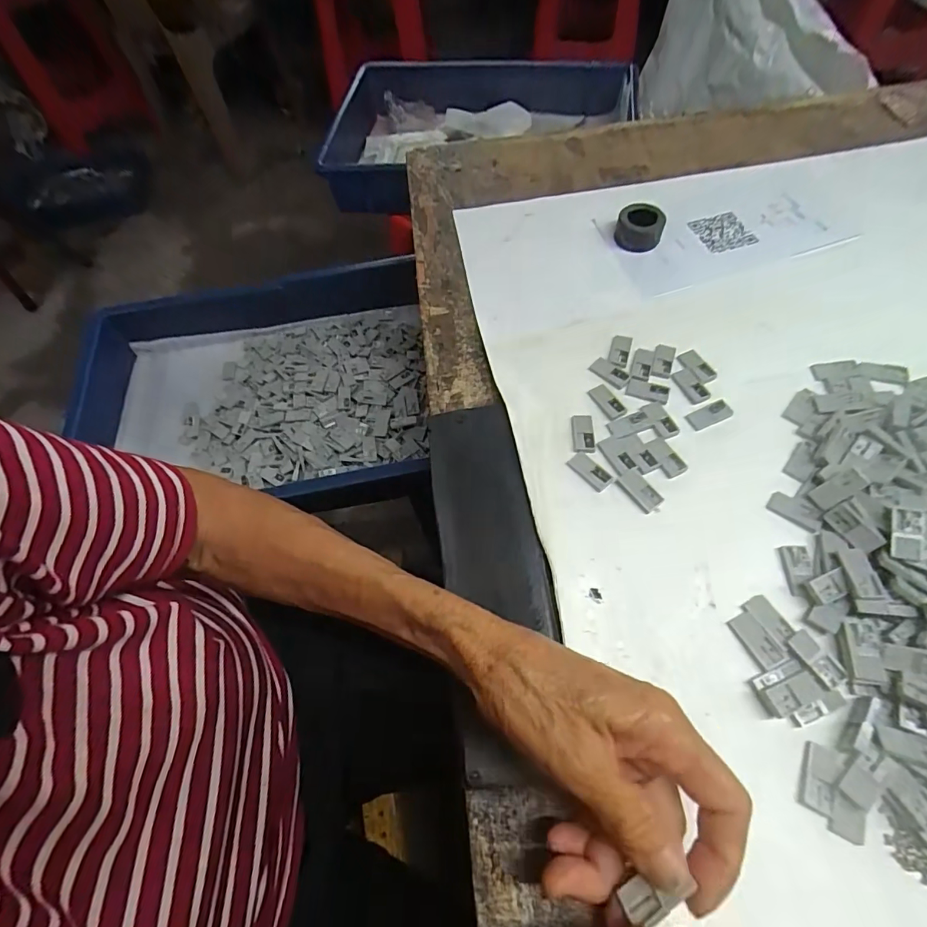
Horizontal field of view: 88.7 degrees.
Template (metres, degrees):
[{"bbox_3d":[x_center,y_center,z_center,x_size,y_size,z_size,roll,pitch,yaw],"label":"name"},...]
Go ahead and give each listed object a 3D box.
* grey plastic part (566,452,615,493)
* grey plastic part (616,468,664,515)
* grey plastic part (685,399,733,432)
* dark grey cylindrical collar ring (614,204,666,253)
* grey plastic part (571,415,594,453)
[{"bbox_3d":[0.081,0.004,0.303,0.014,0.004,0.030,-38,66,-15],"label":"grey plastic part"},{"bbox_3d":[0.111,0.017,0.296,0.016,0.004,0.029,-35,65,-14],"label":"grey plastic part"},{"bbox_3d":[0.168,-0.033,0.323,0.031,0.004,0.013,-23,63,-8],"label":"grey plastic part"},{"bbox_3d":[0.148,-0.203,0.401,0.036,0.020,0.036,-2,62,3],"label":"dark grey cylindrical collar ring"},{"bbox_3d":[0.080,-0.021,0.317,0.014,0.004,0.029,1,62,4],"label":"grey plastic part"}]

